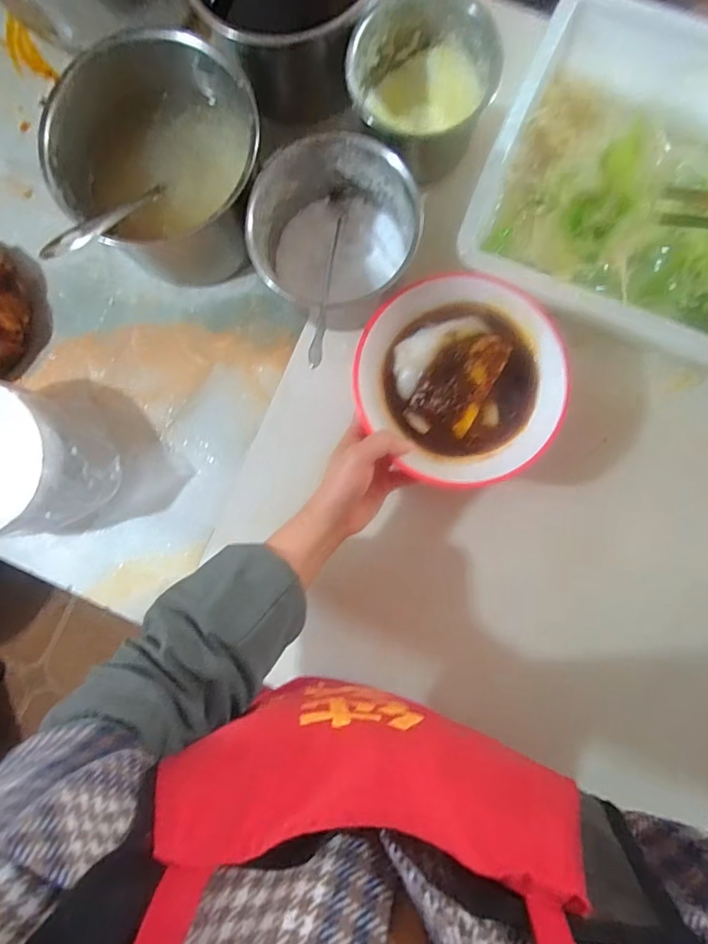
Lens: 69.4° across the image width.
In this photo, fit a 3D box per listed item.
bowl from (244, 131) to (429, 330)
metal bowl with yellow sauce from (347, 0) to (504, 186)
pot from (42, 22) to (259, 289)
[{"bbox_3d":[-0.019,-0.234,0.519,0.159,0.104,0.142,-39,86,0],"label":"bowl"},{"bbox_3d":[0.067,-0.382,0.512,0.136,0.091,0.120,-9,87,2],"label":"metal bowl with yellow sauce"},{"bbox_3d":[-0.190,-0.309,0.524,0.194,0.127,0.194,0,87,3],"label":"pot"}]

